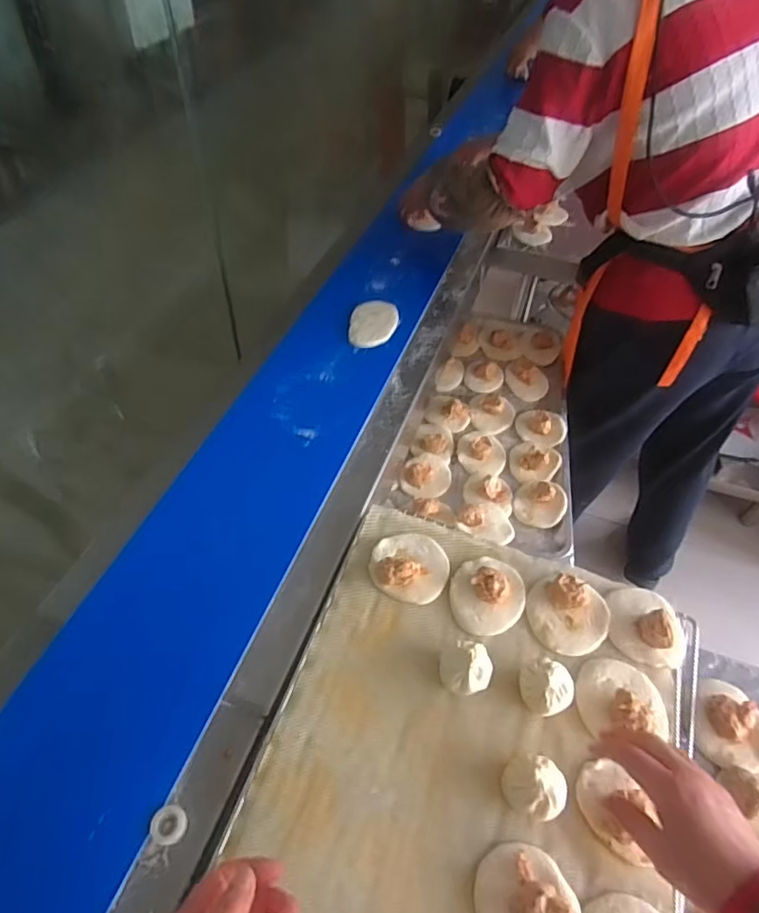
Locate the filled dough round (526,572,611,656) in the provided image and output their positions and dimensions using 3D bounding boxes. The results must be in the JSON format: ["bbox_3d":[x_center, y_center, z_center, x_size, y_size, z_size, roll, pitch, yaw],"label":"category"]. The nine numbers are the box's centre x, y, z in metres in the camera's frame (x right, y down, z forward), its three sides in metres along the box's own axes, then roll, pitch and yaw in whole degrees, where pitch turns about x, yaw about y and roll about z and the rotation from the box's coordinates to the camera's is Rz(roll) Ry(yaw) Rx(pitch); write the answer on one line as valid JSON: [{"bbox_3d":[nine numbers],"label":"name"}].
[{"bbox_3d":[0.220,0.177,0.647,0.090,0.036,0.090,1,51,-1],"label":"filled dough round"}]

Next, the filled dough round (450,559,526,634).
[{"bbox_3d":[0.128,0.156,0.660,0.084,0.033,0.094,20,53,14],"label":"filled dough round"}]

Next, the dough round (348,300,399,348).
[{"bbox_3d":[-0.010,-0.232,0.979,0.079,0.010,0.121,8,51,4],"label":"dough round"}]

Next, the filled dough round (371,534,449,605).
[{"bbox_3d":[0.037,0.125,0.677,0.093,0.036,0.087,1,51,-1],"label":"filled dough round"}]

